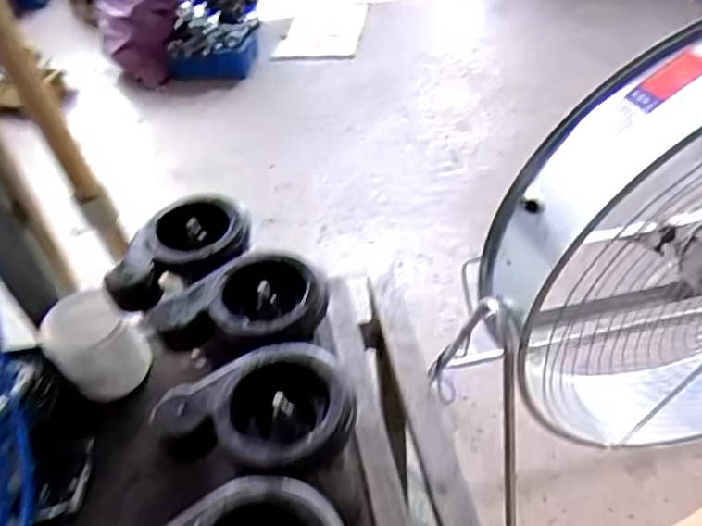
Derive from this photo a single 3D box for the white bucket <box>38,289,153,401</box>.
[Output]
[{"bbox_3d":[-0.305,0.098,0.739,0.096,0.091,0.099,-4,45,4],"label":"white bucket"}]

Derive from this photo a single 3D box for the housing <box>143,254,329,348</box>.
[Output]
[{"bbox_3d":[-0.108,0.042,0.621,0.165,0.058,0.113,3,45,10],"label":"housing"}]

